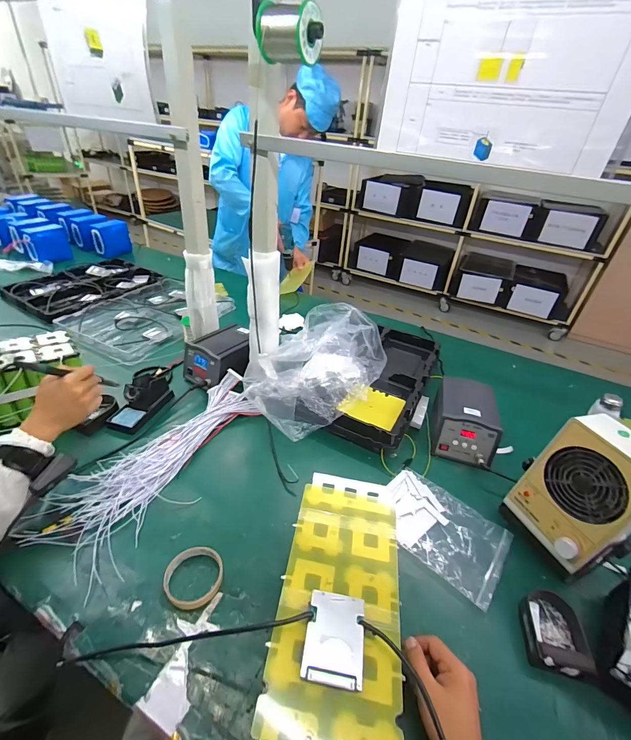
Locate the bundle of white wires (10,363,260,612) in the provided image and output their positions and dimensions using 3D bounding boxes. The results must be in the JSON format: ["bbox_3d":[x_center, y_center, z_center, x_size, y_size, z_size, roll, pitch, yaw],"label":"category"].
[{"bbox_3d":[-0.289,0.174,0.703,0.195,0.037,0.493,25,40,24],"label":"bundle of white wires"}]

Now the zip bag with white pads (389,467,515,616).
[{"bbox_3d":[0.233,0.295,0.656,0.229,0.016,0.168,32,44,31],"label":"zip bag with white pads"}]

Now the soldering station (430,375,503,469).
[{"bbox_3d":[0.352,0.124,0.830,0.130,0.118,0.197,13,37,9],"label":"soldering station"}]

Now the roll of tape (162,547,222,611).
[{"bbox_3d":[-0.187,0.317,0.533,0.085,0.020,0.082,4,36,-3],"label":"roll of tape"}]

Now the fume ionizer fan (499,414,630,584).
[{"bbox_3d":[0.443,0.213,0.579,0.111,0.242,0.152,-8,38,-18],"label":"fume ionizer fan"}]

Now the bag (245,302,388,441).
[{"bbox_3d":[-0.006,-0.030,0.794,0.297,0.226,0.228,-25,46,-35],"label":"bag"}]

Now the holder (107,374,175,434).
[{"bbox_3d":[-0.407,0.064,0.813,0.082,0.062,0.164,12,37,8],"label":"holder"}]

